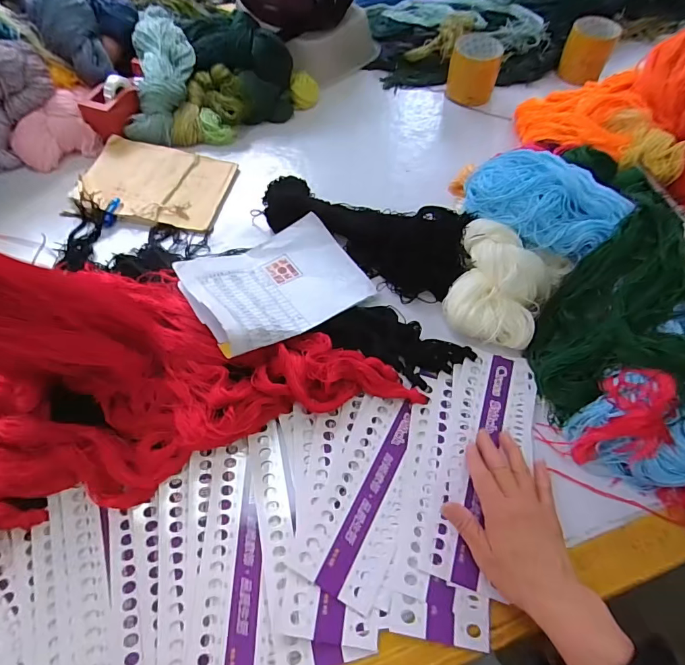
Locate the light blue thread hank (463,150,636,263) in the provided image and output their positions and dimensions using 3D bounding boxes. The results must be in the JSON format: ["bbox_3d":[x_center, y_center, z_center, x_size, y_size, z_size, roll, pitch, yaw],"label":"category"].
[{"bbox_3d":[0.239,-0.160,0.501,0.101,0.052,0.172,-40,69,-21],"label":"light blue thread hank"}]

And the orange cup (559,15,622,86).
[{"bbox_3d":[0.460,-0.530,0.779,0.083,0.080,0.084,25,62,13],"label":"orange cup"}]

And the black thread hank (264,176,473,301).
[{"bbox_3d":[0.023,-0.145,0.565,0.298,0.050,0.114,23,61,12],"label":"black thread hank"}]

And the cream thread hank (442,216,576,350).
[{"bbox_3d":[0.188,-0.055,0.499,0.124,0.074,0.129,26,62,13],"label":"cream thread hank"}]

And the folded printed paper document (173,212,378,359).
[{"bbox_3d":[-0.078,-0.064,0.504,0.201,0.065,0.147,-33,65,-19],"label":"folded printed paper document"}]

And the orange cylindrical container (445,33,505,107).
[{"bbox_3d":[0.236,-0.476,0.746,0.087,0.070,0.092,12,61,5],"label":"orange cylindrical container"}]

